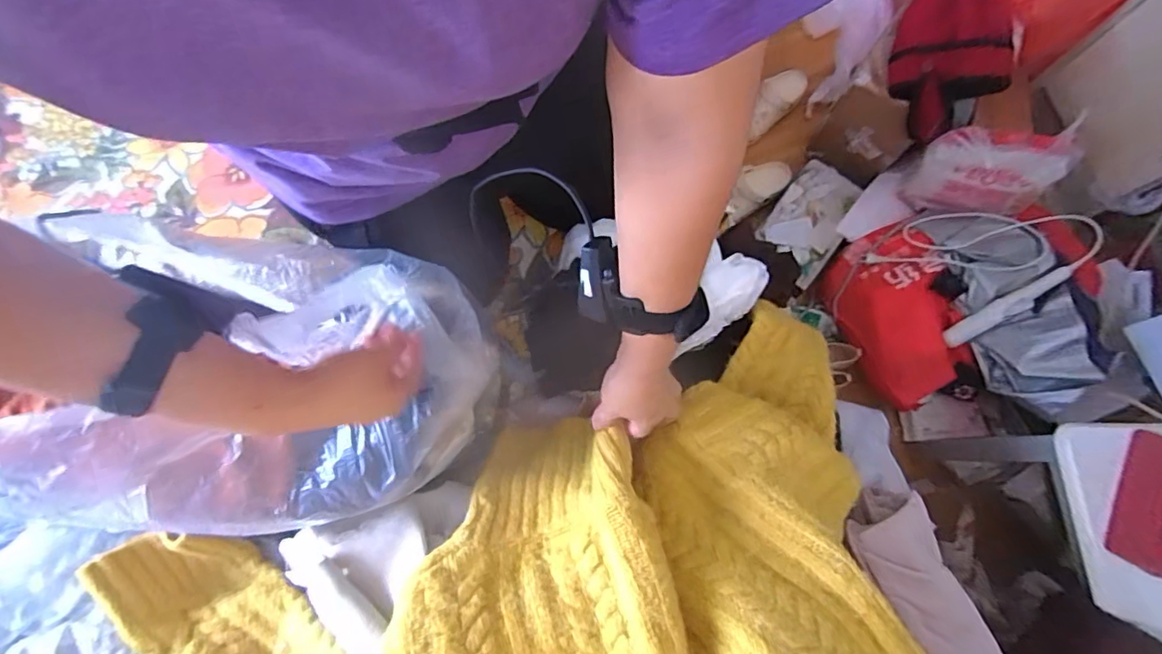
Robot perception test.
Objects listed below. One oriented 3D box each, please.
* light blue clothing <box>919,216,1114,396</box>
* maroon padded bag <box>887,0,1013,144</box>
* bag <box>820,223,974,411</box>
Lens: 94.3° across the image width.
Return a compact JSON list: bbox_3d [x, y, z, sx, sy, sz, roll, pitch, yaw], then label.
[{"bbox_3d":[0.811,-0.047,1.050,0.189,0.130,0.406,-4,62,0],"label":"light blue clothing"},{"bbox_3d":[0.711,-0.556,1.041,0.190,0.094,0.367,-1,73,39],"label":"maroon padded bag"},{"bbox_3d":[0.646,-0.028,1.115,0.188,0.122,0.364,-13,77,-2],"label":"bag"}]

